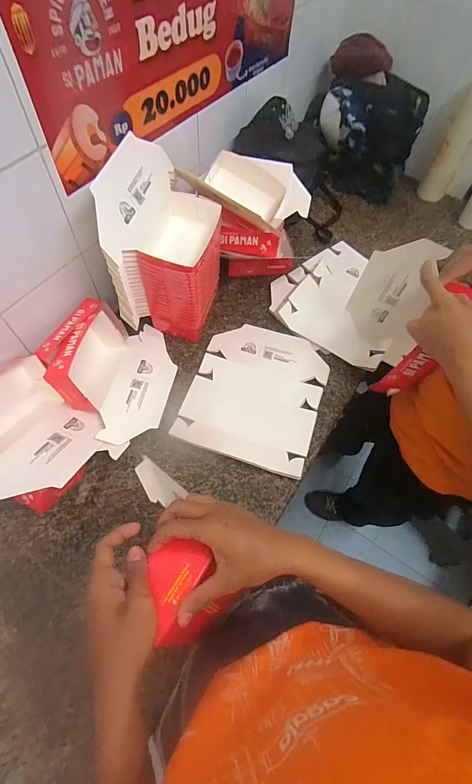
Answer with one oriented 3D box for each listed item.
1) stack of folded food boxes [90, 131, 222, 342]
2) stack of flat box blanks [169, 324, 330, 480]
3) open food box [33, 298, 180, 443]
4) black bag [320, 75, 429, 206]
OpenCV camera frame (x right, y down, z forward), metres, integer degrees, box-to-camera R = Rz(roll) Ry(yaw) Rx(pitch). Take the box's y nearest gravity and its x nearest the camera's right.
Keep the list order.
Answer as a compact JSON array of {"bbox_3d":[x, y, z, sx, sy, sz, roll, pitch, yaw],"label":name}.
[{"bbox_3d":[-0.138,-0.303,0.764,0.177,0.341,0.264,9,62,1],"label":"stack of folded food boxes"},{"bbox_3d":[0.049,-0.002,0.825,0.283,0.026,0.330,18,62,7],"label":"stack of flat box blanks"},{"bbox_3d":[-0.265,-0.055,0.767,0.232,0.145,0.287,11,62,3],"label":"open food box"},{"bbox_3d":[0.421,-0.821,1.168,0.304,0.255,0.199,21,63,8],"label":"black bag"}]

